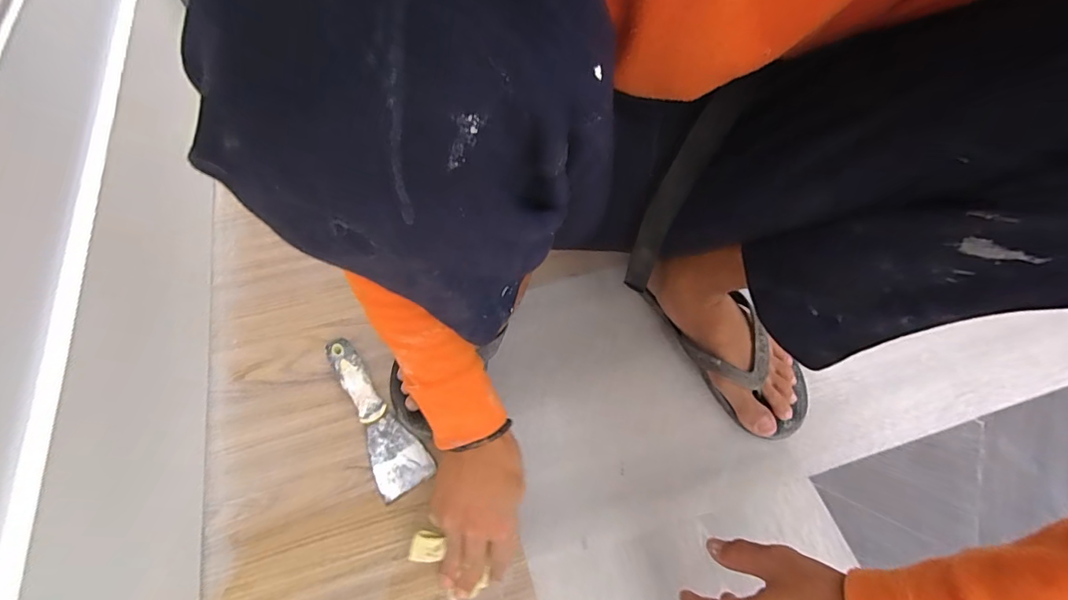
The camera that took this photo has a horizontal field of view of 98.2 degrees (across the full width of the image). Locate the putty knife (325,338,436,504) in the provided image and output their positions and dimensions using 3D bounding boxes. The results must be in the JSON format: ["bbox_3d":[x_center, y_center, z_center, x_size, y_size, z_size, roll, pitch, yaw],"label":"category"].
[{"bbox_3d":[-0.178,0.122,0.500,0.056,0.028,0.182,-32,66,-17],"label":"putty knife"}]

